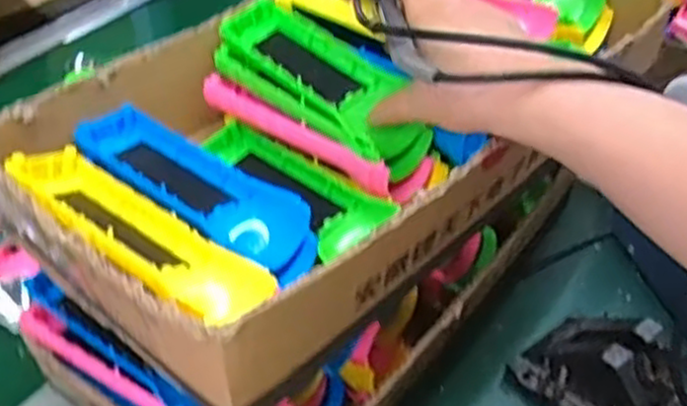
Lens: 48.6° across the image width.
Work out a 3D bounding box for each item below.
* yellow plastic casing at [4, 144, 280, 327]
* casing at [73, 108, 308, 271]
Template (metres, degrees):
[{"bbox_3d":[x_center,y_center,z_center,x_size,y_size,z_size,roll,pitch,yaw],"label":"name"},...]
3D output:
[{"bbox_3d":[-0.105,0.011,0.372,0.154,0.047,0.030,29,86,29],"label":"yellow plastic casing"},{"bbox_3d":[-0.088,-0.010,0.433,0.153,0.027,0.053,32,52,31],"label":"casing"}]

